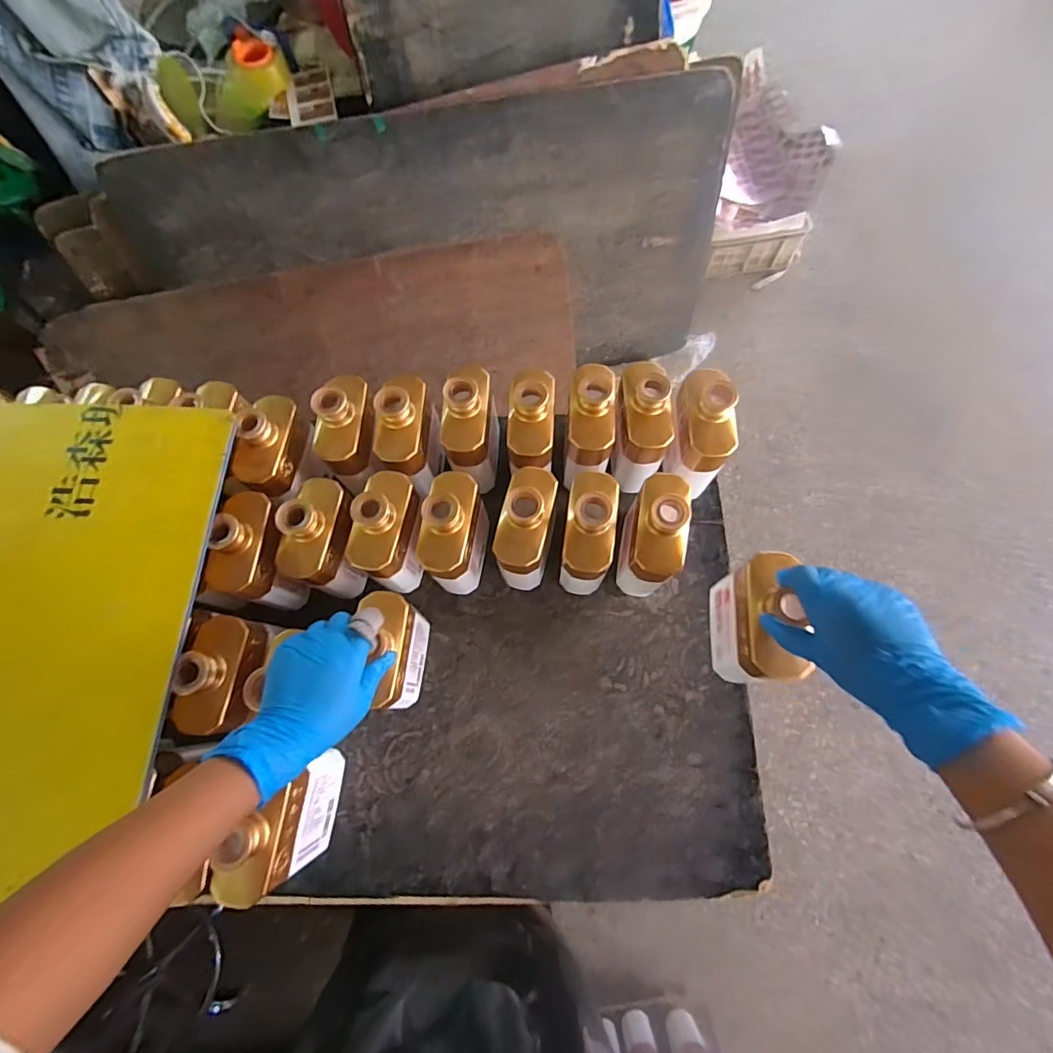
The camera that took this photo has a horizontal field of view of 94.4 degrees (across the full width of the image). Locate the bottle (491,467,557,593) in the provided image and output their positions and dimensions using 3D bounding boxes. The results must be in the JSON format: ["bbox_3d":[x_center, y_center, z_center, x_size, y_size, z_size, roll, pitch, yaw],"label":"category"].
[{"bbox_3d":[0.001,0.006,0.571,0.051,0.156,0.111,12,73,6],"label":"bottle"}]

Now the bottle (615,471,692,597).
[{"bbox_3d":[0.142,0.016,0.561,0.063,0.160,0.122,10,73,5],"label":"bottle"}]

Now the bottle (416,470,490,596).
[{"bbox_3d":[-0.082,0.010,0.572,0.059,0.159,0.119,10,73,5],"label":"bottle"}]

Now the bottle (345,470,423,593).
[{"bbox_3d":[-0.157,0.010,0.571,0.055,0.151,0.118,15,74,7],"label":"bottle"}]

